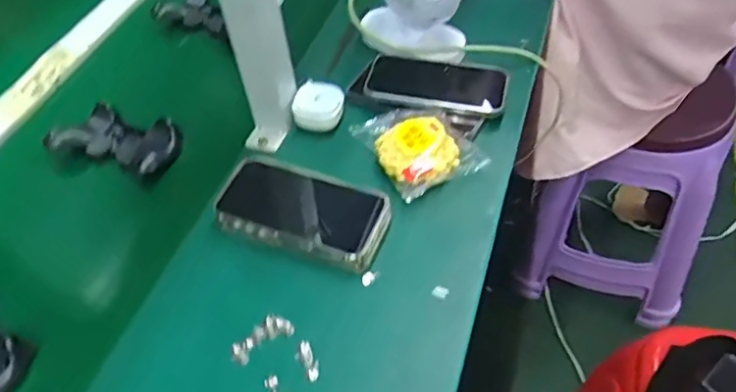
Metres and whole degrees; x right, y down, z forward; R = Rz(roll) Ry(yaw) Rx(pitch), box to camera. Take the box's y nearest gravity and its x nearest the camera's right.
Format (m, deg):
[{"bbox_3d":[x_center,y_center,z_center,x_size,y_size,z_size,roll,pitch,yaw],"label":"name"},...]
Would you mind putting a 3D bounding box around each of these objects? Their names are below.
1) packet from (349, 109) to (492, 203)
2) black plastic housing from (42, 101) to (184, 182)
[{"bbox_3d":[0.053,-0.059,0.629,0.095,0.028,0.124,-25,52,-15],"label":"packet"},{"bbox_3d":[-0.288,-0.065,0.687,0.151,0.038,0.073,15,53,17],"label":"black plastic housing"}]

